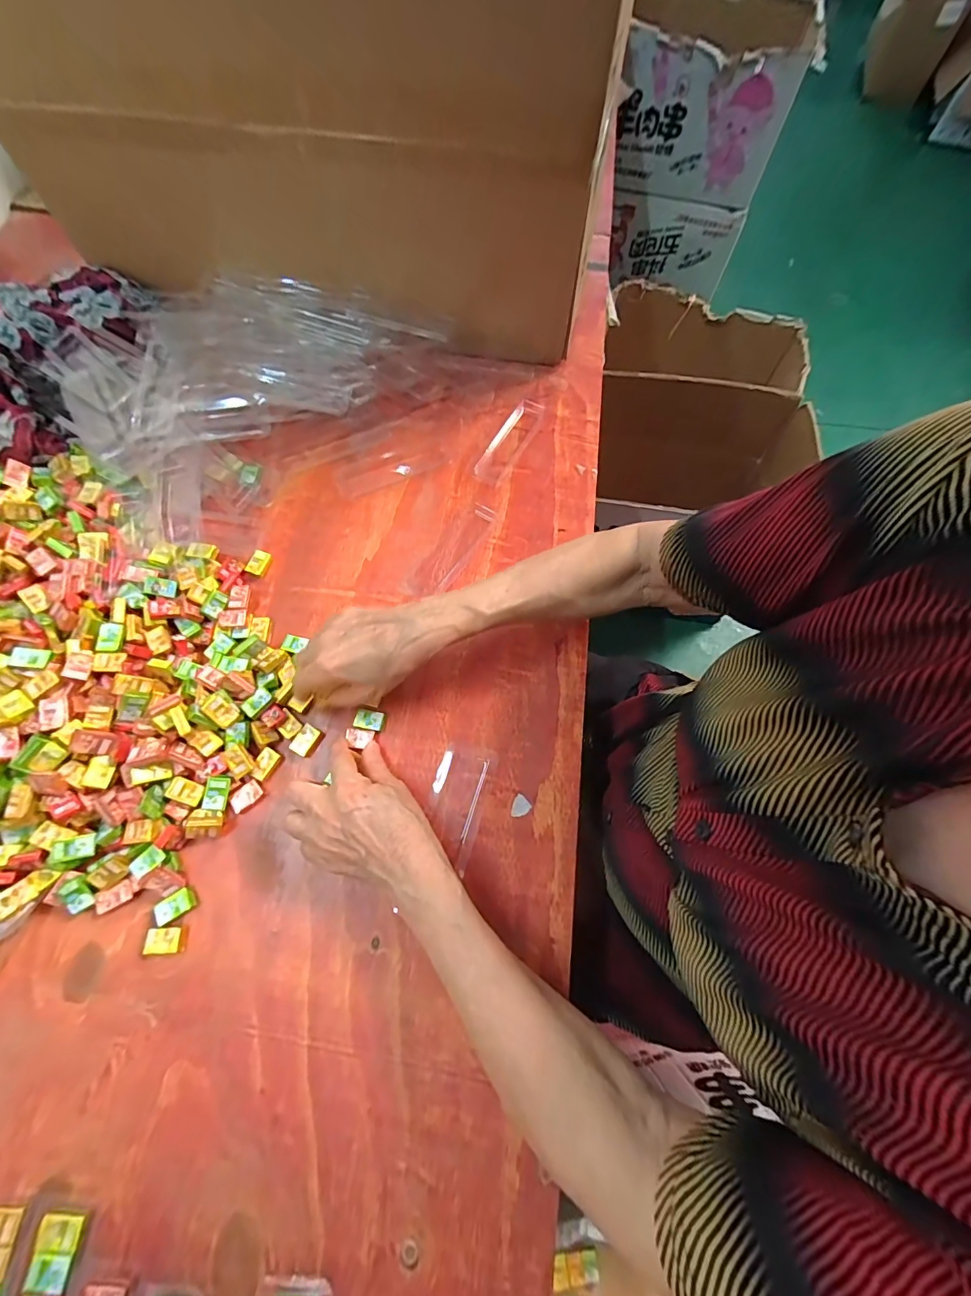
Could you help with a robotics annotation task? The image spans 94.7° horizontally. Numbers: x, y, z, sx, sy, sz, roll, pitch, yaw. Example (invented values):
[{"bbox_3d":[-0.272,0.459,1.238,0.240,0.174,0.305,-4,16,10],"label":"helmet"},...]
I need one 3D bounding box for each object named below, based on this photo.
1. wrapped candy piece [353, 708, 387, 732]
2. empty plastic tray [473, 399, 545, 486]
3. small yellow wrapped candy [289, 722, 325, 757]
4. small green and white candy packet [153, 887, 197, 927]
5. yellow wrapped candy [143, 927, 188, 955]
[{"bbox_3d":[-0.103,0.064,0.398,0.026,0.008,0.018,7,68,2],"label":"wrapped candy piece"},{"bbox_3d":[0.029,-0.246,0.527,0.034,0.010,0.135,26,70,10],"label":"empty plastic tray"},{"bbox_3d":[-0.157,0.081,0.392,0.018,0.008,0.026,28,71,10],"label":"small yellow wrapped candy"},{"bbox_3d":[-0.238,0.198,0.343,0.027,0.008,0.018,-31,72,-12],"label":"small green and white candy packet"},{"bbox_3d":[-0.239,0.219,0.336,0.027,0.011,0.018,0,68,0],"label":"yellow wrapped candy"}]

